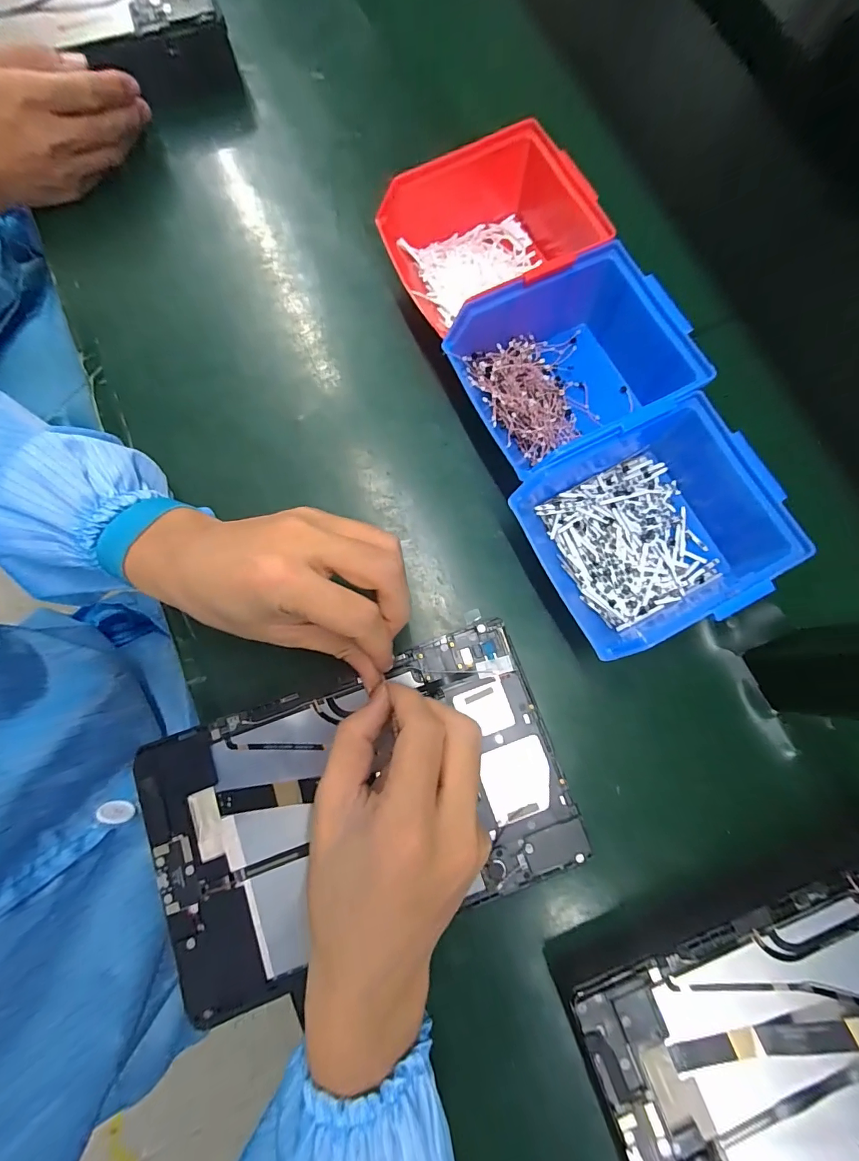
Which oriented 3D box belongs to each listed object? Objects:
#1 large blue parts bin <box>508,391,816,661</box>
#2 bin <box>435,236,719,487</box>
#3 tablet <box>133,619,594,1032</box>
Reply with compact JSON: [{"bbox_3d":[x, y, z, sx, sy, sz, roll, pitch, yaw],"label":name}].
[{"bbox_3d":[0.146,-0.037,0.288,0.147,0.061,0.129,-31,80,-3],"label":"large blue parts bin"},{"bbox_3d":[0.094,-0.144,0.308,0.133,0.059,0.122,-27,79,-2],"label":"bin"},{"bbox_3d":[-0.042,0.134,0.262,0.240,0.015,0.148,-21,77,-3],"label":"tablet"}]

